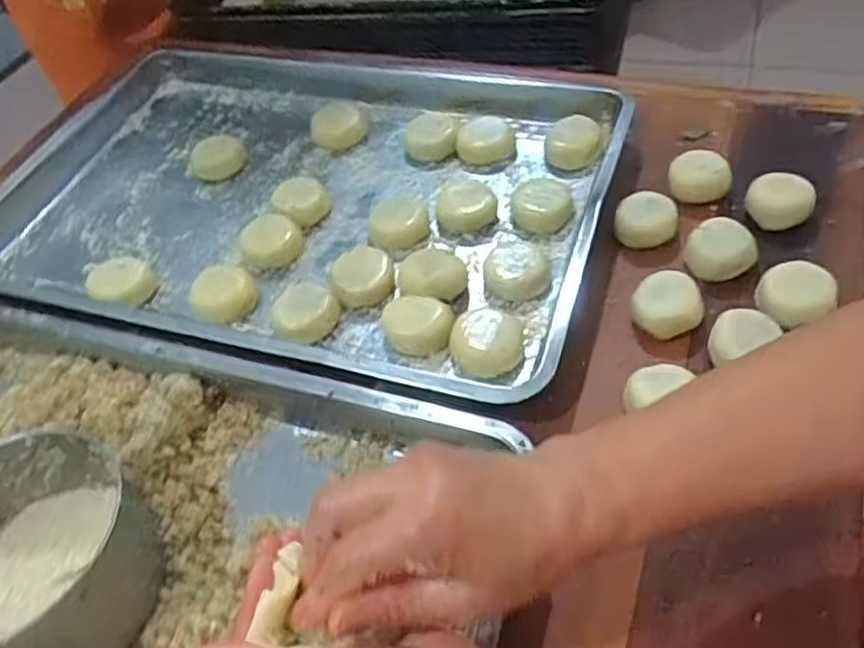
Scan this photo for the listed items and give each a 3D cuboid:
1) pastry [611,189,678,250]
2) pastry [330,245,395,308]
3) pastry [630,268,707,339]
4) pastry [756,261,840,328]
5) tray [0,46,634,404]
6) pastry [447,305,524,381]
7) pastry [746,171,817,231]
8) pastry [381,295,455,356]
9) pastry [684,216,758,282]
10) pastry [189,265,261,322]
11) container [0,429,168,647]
[{"bbox_3d":[0.187,-0.090,0.607,0.050,0.037,0.043,12,52,16],"label":"pastry"},{"bbox_3d":[-0.060,-0.041,0.606,0.052,0.021,0.058,-7,49,1],"label":"pastry"},{"bbox_3d":[0.186,-0.014,0.550,0.053,0.037,0.051,12,52,16],"label":"pastry"},{"bbox_3d":[0.279,-0.024,0.533,0.054,0.020,0.045,-19,50,-10],"label":"pastry"},{"bbox_3d":[-0.157,-0.145,0.691,0.630,0.043,0.410,13,52,17],"label":"tray"},{"bbox_3d":[0.042,0.015,0.539,0.055,0.026,0.053,-3,49,3],"label":"pastry"},{"bbox_3d":[0.300,-0.107,0.600,0.052,0.022,0.053,-3,49,4],"label":"pastry"},{"bbox_3d":[-0.011,-0.003,0.555,0.054,0.033,0.042,0,49,7],"label":"pastry"},{"bbox_3d":[0.241,-0.059,0.580,0.055,0.038,0.047,21,54,22],"label":"pastry"},{"bbox_3d":[-0.183,-0.026,0.606,0.051,0.021,0.048,-3,49,4],"label":"pastry"},{"bbox_3d":[-0.247,0.146,0.430,0.139,0.069,0.136,-3,49,4],"label":"container"}]

